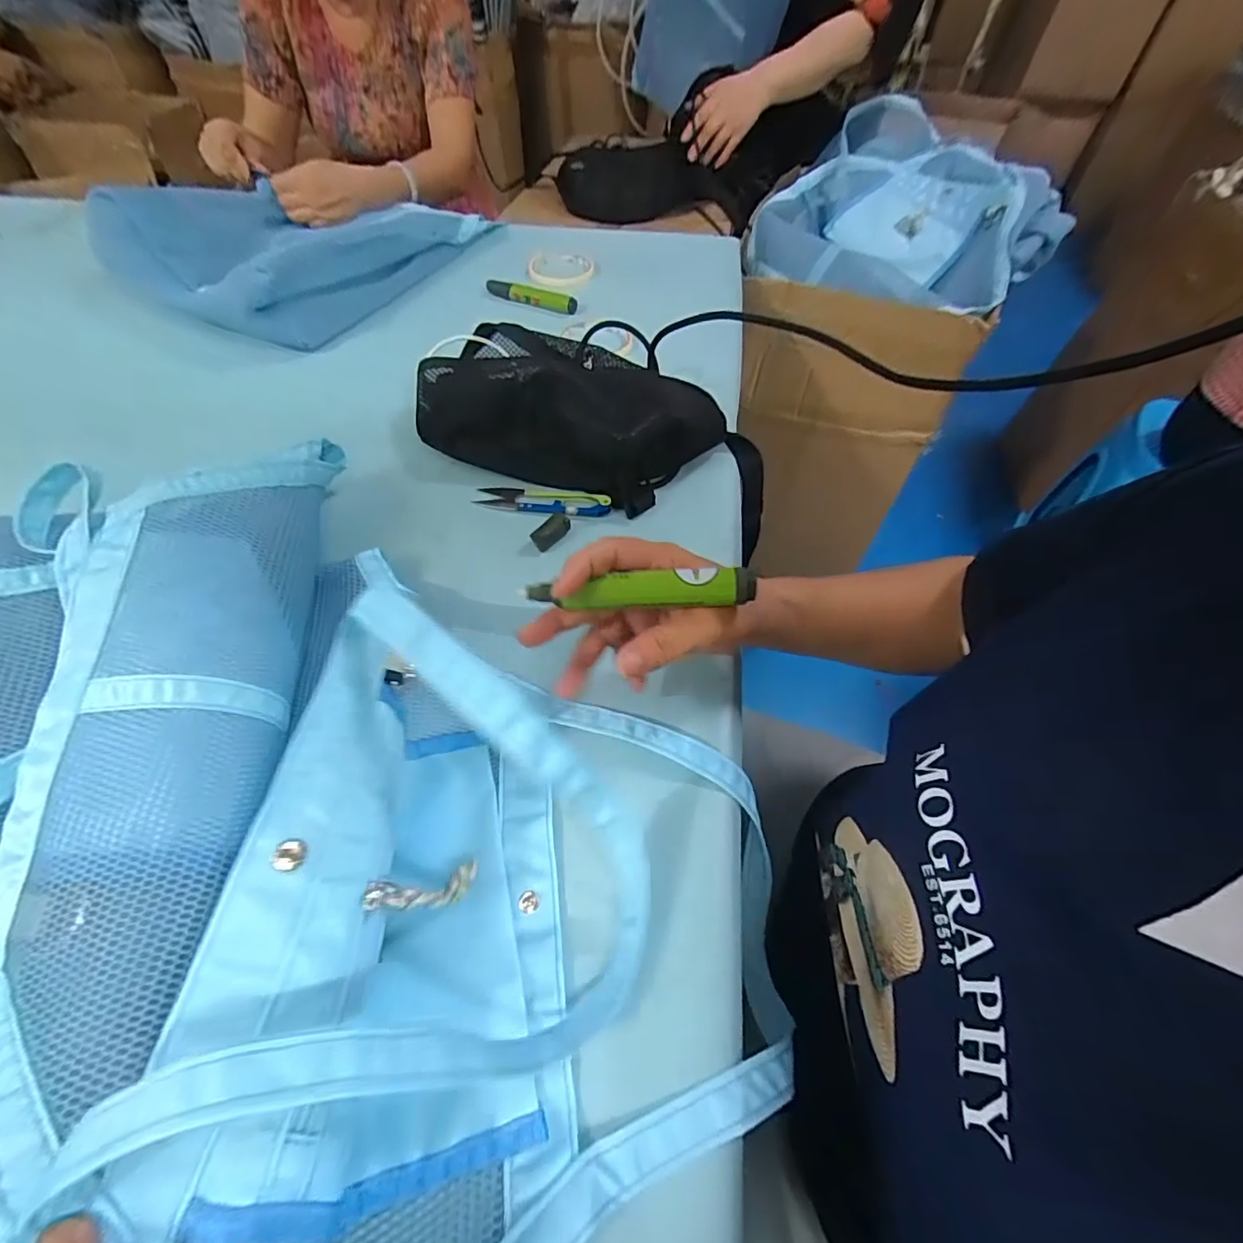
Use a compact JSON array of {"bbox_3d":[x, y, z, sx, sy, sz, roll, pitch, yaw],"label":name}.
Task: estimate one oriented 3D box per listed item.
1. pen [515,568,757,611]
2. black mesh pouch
[{"bbox_3d":[0.008,-0.016,0.272,0.115,0.012,0.015,-3,55,3],"label":"pen"},{"bbox_3d":[-0.055,-0.187,0.485,0.278,0.063,0.137,18,53,10],"label":"black mesh pouch"}]

